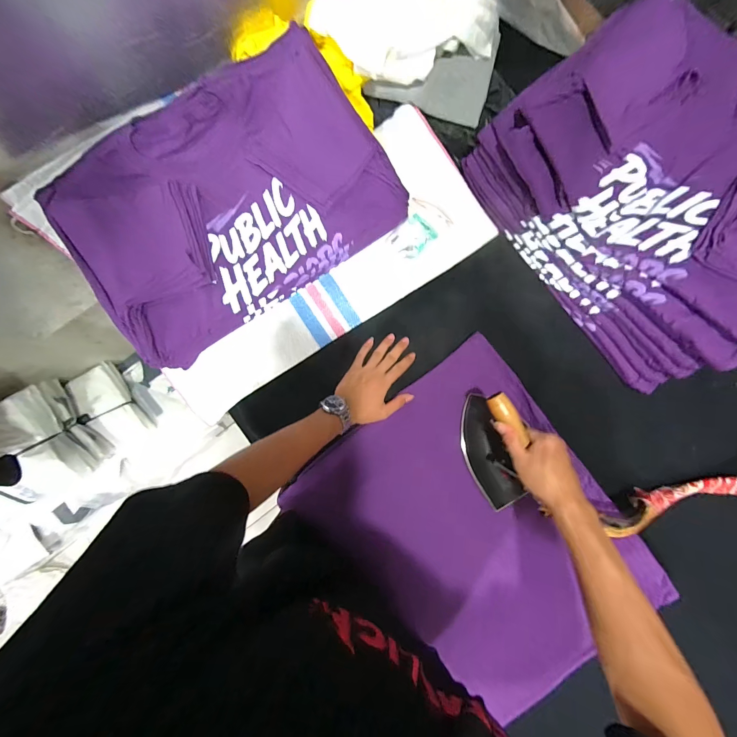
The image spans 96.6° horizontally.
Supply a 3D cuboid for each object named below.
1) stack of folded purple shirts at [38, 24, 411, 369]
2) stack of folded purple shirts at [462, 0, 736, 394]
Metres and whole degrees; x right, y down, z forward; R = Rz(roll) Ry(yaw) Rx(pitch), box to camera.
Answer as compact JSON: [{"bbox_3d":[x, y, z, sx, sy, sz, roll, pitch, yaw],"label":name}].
[{"bbox_3d":[-0.242,-0.298,0.596,0.523,0.115,0.362,-34,85,-4],"label":"stack of folded purple shirts"},{"bbox_3d":[0.495,-0.287,0.561,0.376,0.197,0.523,-35,85,-4],"label":"stack of folded purple shirts"}]

